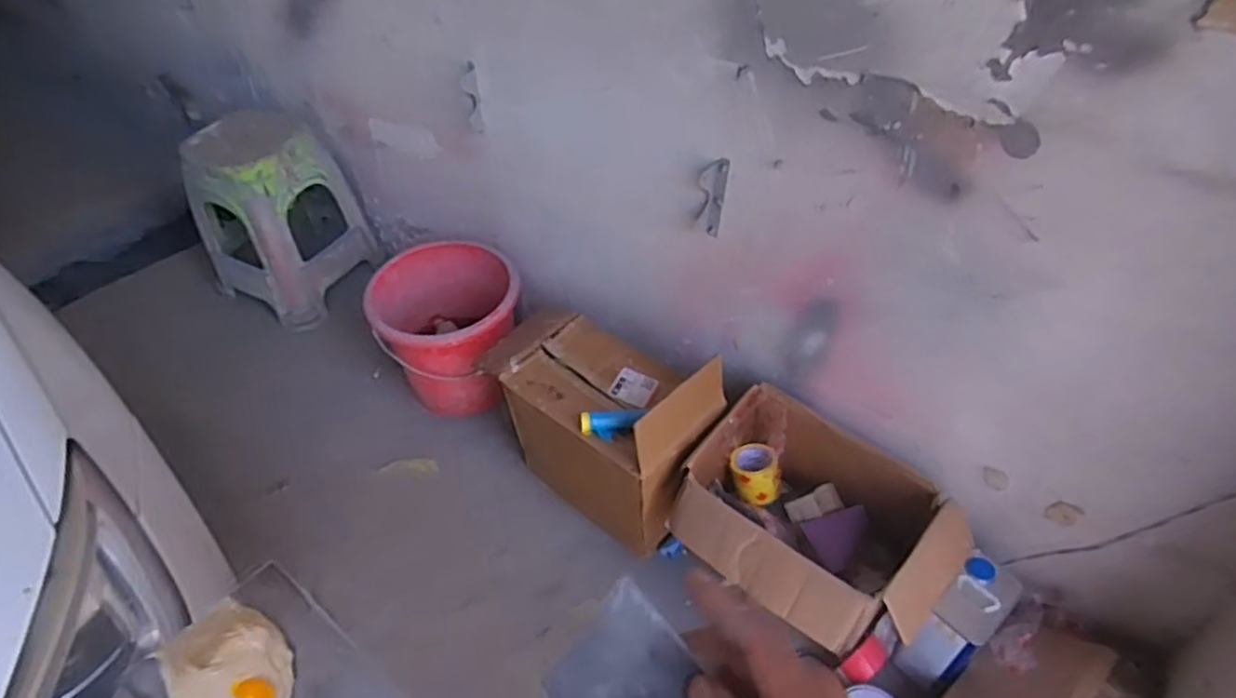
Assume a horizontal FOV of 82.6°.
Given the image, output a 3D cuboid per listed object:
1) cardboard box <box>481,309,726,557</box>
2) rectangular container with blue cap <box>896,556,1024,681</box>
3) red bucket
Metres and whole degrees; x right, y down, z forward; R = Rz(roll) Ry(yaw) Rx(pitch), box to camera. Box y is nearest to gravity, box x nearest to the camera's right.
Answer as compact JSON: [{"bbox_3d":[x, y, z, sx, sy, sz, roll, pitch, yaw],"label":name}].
[{"bbox_3d":[-0.018,0.178,1.537,0.446,0.409,0.276,32,49,28],"label":"cardboard box"},{"bbox_3d":[0.648,0.512,1.320,0.205,0.193,0.094,-28,51,-30],"label":"rectangular container with blue cap"},{"bbox_3d":[-0.431,-0.040,1.821,0.359,0.327,0.354,2,42,-1],"label":"red bucket"}]

